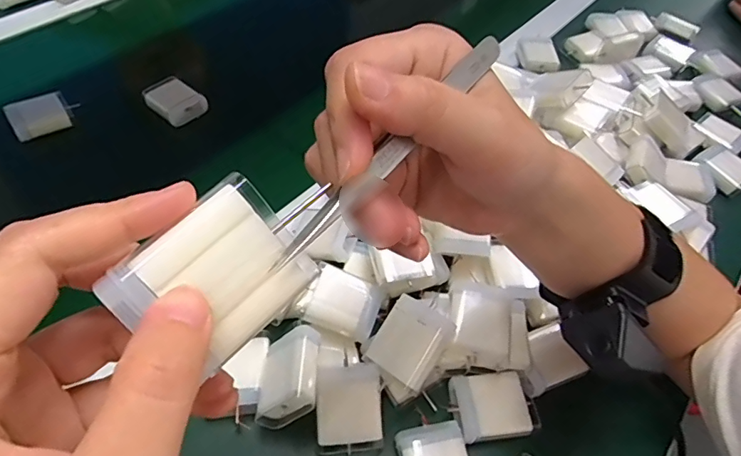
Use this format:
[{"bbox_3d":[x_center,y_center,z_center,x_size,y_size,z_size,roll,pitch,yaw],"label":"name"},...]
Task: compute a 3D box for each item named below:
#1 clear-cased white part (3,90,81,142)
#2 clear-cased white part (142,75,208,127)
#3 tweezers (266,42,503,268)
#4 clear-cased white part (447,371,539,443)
[{"bbox_3d":[-0.312,-0.109,0.480,0.056,0.025,0.032,-33,62,-27],"label":"clear-cased white part"},{"bbox_3d":[-0.198,-0.128,0.510,0.056,0.015,0.043,36,57,20],"label":"clear-cased white part"},{"bbox_3d":[0.008,-0.030,0.171,0.008,0.006,0.118,37,69,21],"label":"tweezers"},{"bbox_3d":[0.081,0.120,0.338,0.053,0.016,0.041,-5,53,-10],"label":"clear-cased white part"}]

